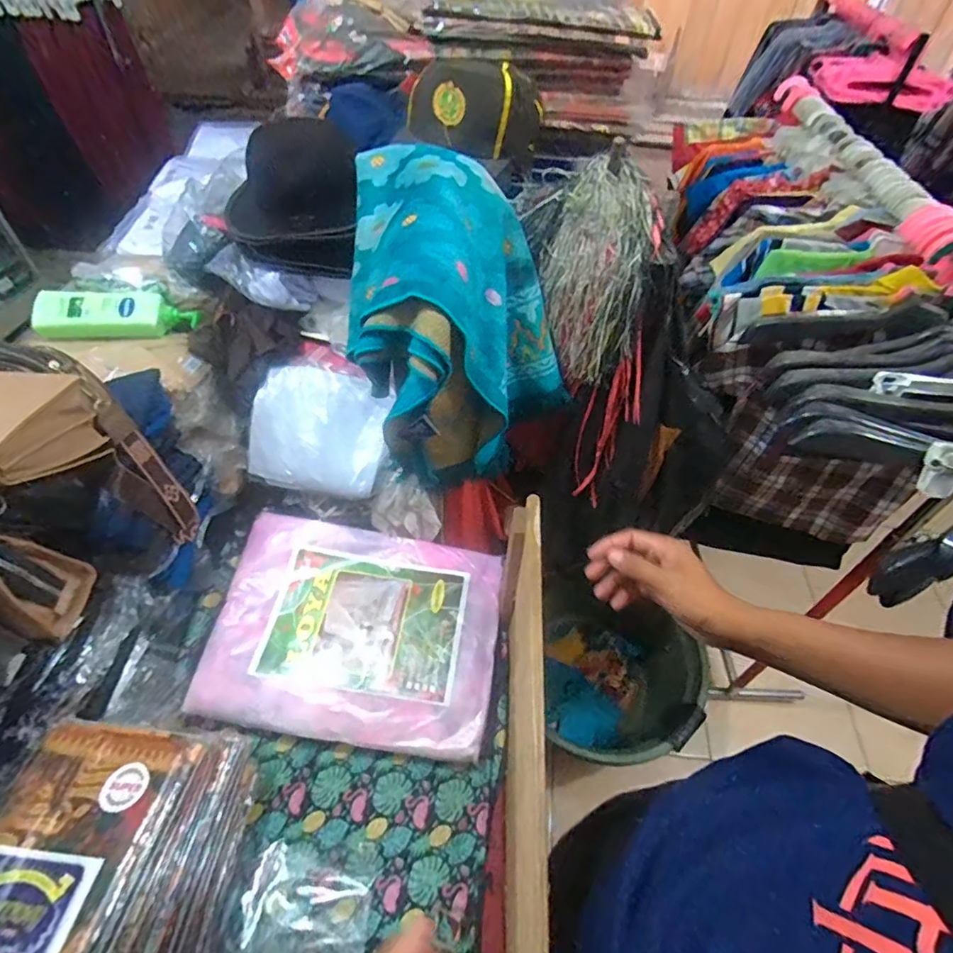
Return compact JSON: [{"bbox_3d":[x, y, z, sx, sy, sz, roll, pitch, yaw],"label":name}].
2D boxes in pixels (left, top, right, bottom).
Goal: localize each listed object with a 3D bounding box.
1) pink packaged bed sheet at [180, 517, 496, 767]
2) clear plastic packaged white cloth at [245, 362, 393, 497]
[{"bbox_3d":[-0.184,0.227,0.816,0.425,0.042,0.317,9,51,3],"label":"pink packaged bed sheet"},{"bbox_3d":[-0.257,-0.076,0.863,0.224,0.026,0.198,8,86,4],"label":"clear plastic packaged white cloth"}]

